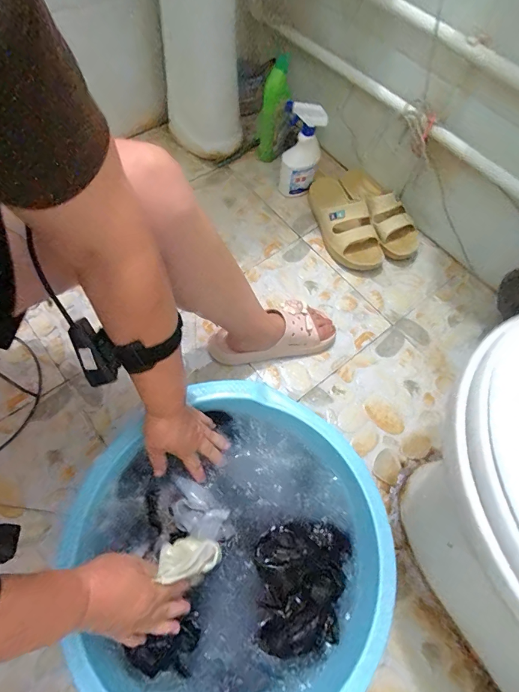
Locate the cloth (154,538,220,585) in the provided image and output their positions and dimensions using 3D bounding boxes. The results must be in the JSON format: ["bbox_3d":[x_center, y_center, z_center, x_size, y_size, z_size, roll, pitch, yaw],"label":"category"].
[{"bbox_3d":[-0.082,0.248,0.435,0.082,0.020,0.040,10,57,-38],"label":"cloth"}]

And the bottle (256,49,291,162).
[{"bbox_3d":[0.036,-0.593,0.932,0.076,0.234,0.045,16,29,4],"label":"bottle"}]

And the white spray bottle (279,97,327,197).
[{"bbox_3d":[0.094,-0.442,0.849,0.084,0.208,0.060,3,63,-2],"label":"white spray bottle"}]

